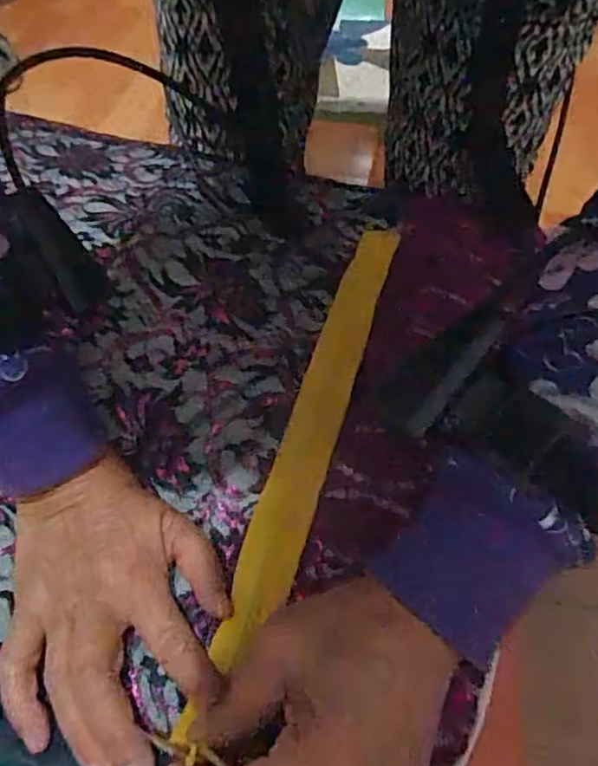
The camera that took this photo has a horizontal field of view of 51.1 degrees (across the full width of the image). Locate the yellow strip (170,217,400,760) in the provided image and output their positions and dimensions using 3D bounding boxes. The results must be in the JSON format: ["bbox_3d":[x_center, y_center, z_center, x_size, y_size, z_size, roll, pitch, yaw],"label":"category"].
[{"bbox_3d":[0.010,0.021,0.362,0.032,0.017,0.330,14,55,10],"label":"yellow strip"}]

